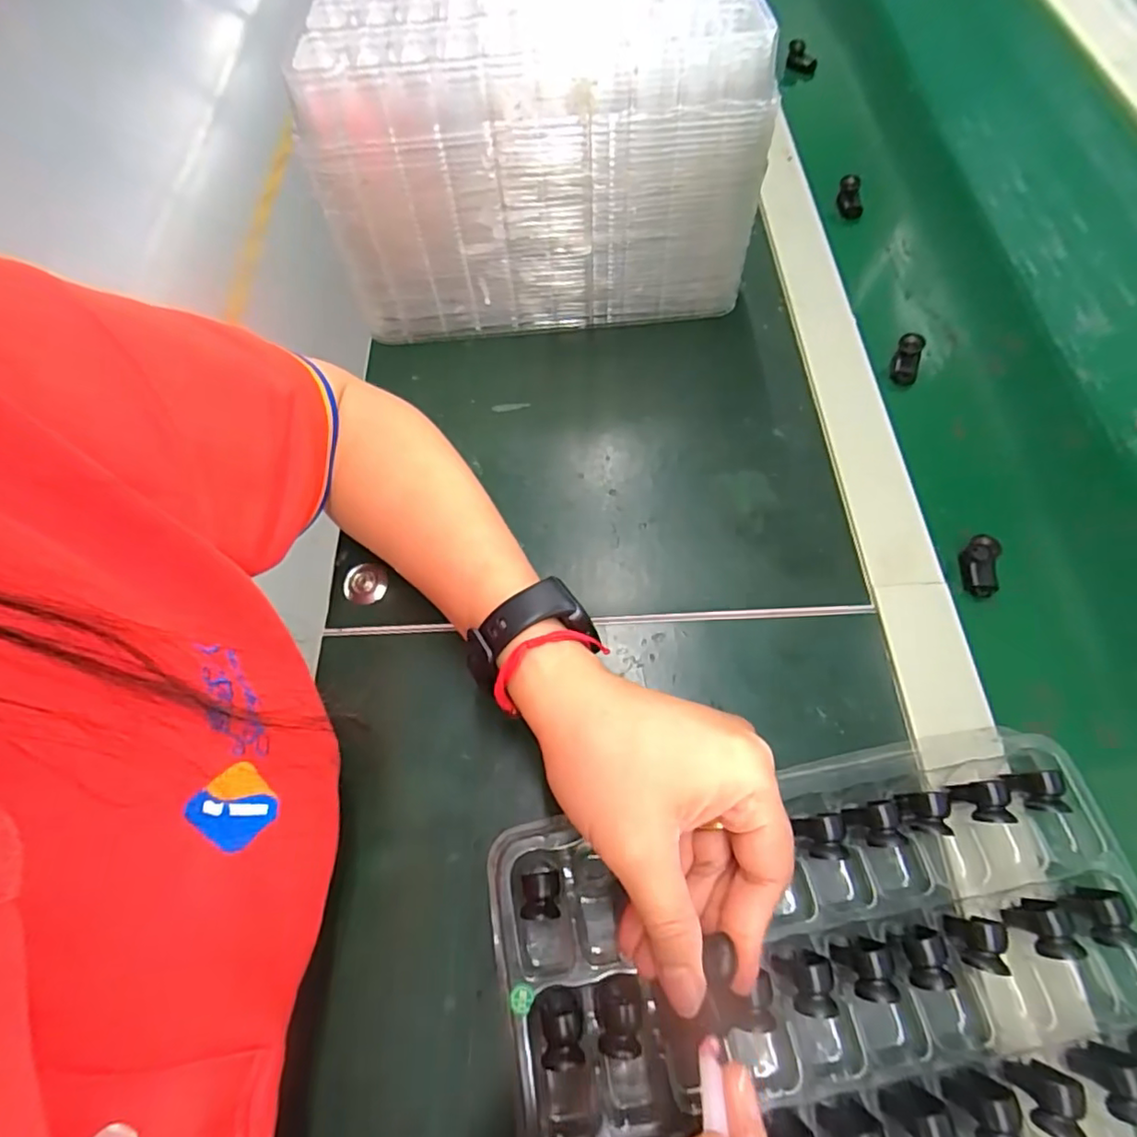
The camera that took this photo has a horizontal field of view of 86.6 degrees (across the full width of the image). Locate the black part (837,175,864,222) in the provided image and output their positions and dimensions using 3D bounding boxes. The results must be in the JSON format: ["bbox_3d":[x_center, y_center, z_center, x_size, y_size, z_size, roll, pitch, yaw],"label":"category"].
[{"bbox_3d":[0.225,-0.297,0.482,0.014,0.017,0.034,-8,87,-2],"label":"black part"}]

